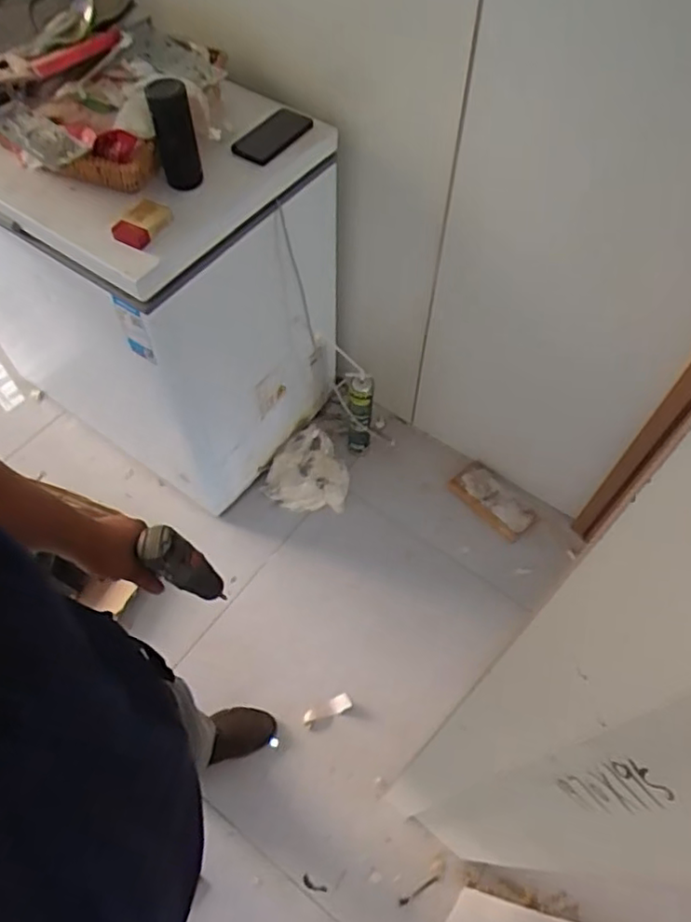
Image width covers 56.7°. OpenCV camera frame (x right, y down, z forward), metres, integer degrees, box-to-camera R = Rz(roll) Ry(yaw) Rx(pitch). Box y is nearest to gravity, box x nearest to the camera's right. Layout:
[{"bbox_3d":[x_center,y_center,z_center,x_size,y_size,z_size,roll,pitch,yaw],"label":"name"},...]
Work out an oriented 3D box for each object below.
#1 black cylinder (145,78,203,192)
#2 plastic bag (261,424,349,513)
[{"bbox_3d":[-0.289,-0.552,1.087,0.066,0.176,0.055,-17,61,-11],"label":"black cylinder"},{"bbox_3d":[-0.088,0.037,1.837,0.237,0.080,0.249,29,63,15],"label":"plastic bag"}]

